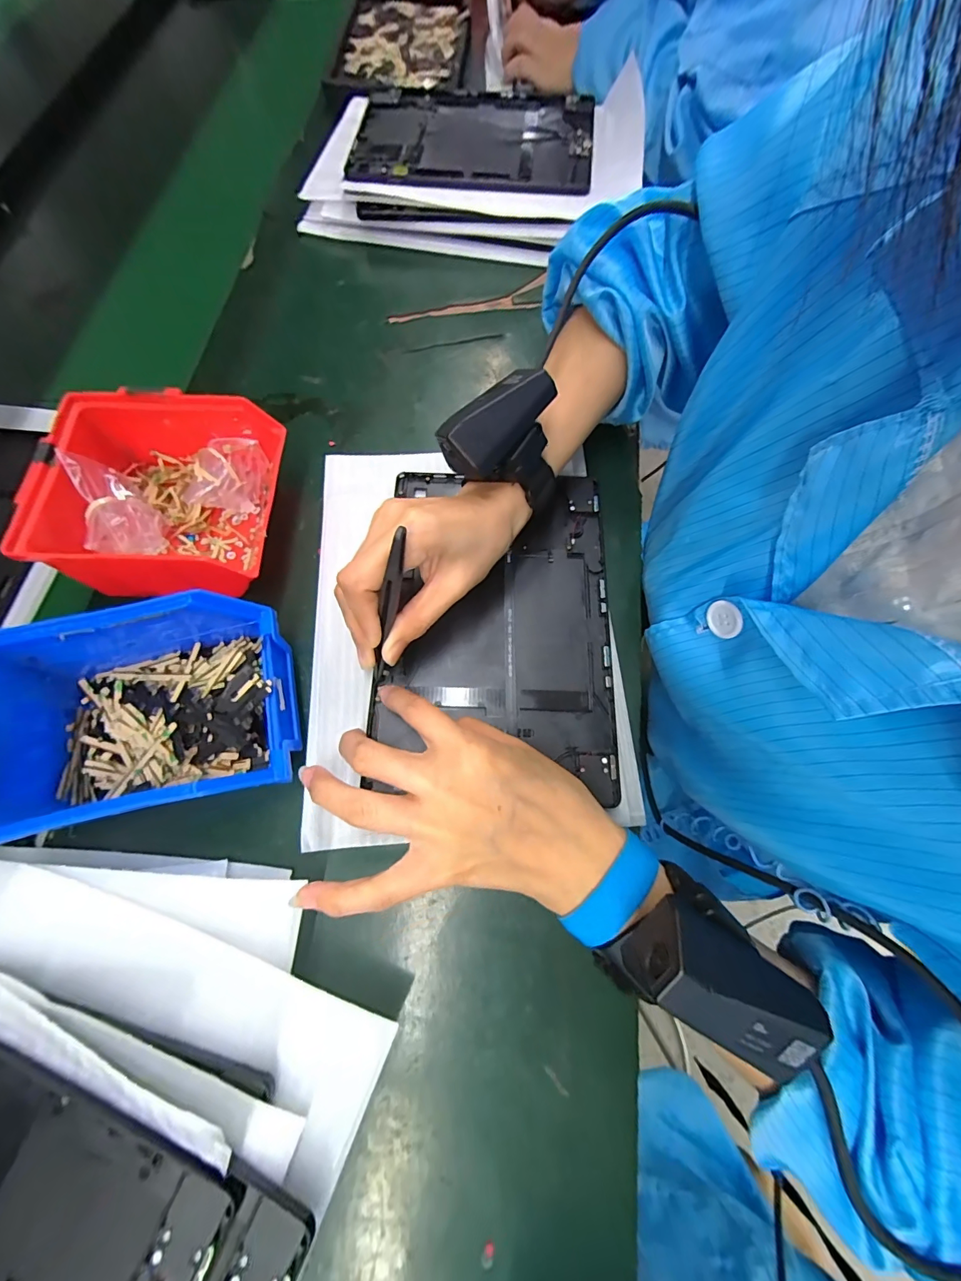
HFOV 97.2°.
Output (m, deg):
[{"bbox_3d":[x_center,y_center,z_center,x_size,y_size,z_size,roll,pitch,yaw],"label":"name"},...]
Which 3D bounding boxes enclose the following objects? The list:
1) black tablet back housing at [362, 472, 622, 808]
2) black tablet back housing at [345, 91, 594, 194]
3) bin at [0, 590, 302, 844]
[{"bbox_3d":[0.012,-0.020,0.294,0.152,0.008,0.218,3,72,2],"label":"black tablet back housing"},{"bbox_3d":[-0.008,-0.513,0.432,0.238,0.010,0.166,5,72,3],"label":"black tablet back housing"},{"bbox_3d":[-0.184,0.045,0.239,0.145,0.077,0.109,-14,72,-3],"label":"bin"}]

